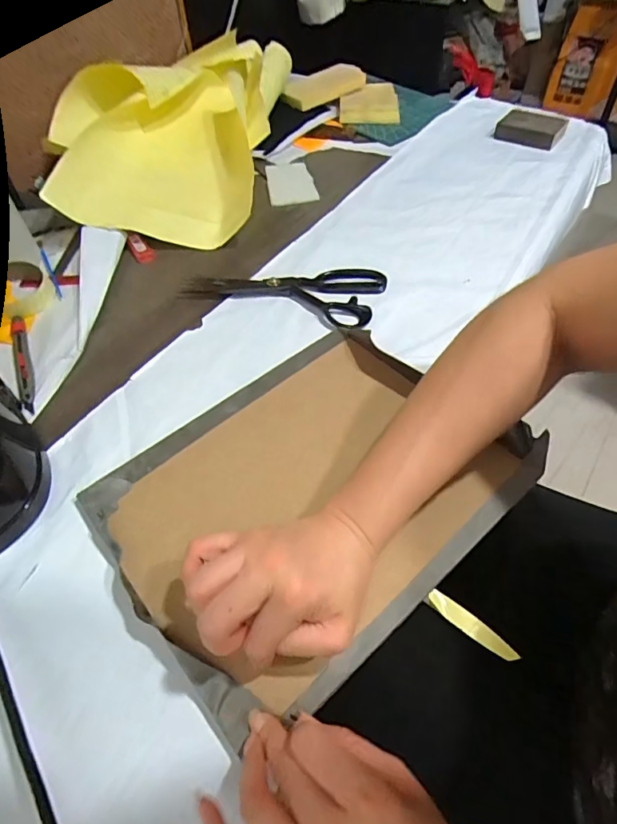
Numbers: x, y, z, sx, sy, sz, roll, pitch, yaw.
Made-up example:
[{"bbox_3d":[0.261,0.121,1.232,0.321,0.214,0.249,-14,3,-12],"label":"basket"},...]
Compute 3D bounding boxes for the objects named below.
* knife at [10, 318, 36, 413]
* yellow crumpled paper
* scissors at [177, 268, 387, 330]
[{"bbox_3d":[-0.317,-0.058,0.525,0.016,0.010,0.158,-22,53,-13],"label":"knife"},{"bbox_3d":[-0.205,-0.447,0.762,0.290,0.162,0.496,2,52,4],"label":"yellow crumpled paper"},{"bbox_3d":[-0.036,-0.146,0.570,0.244,0.010,0.096,5,52,9],"label":"scissors"}]

